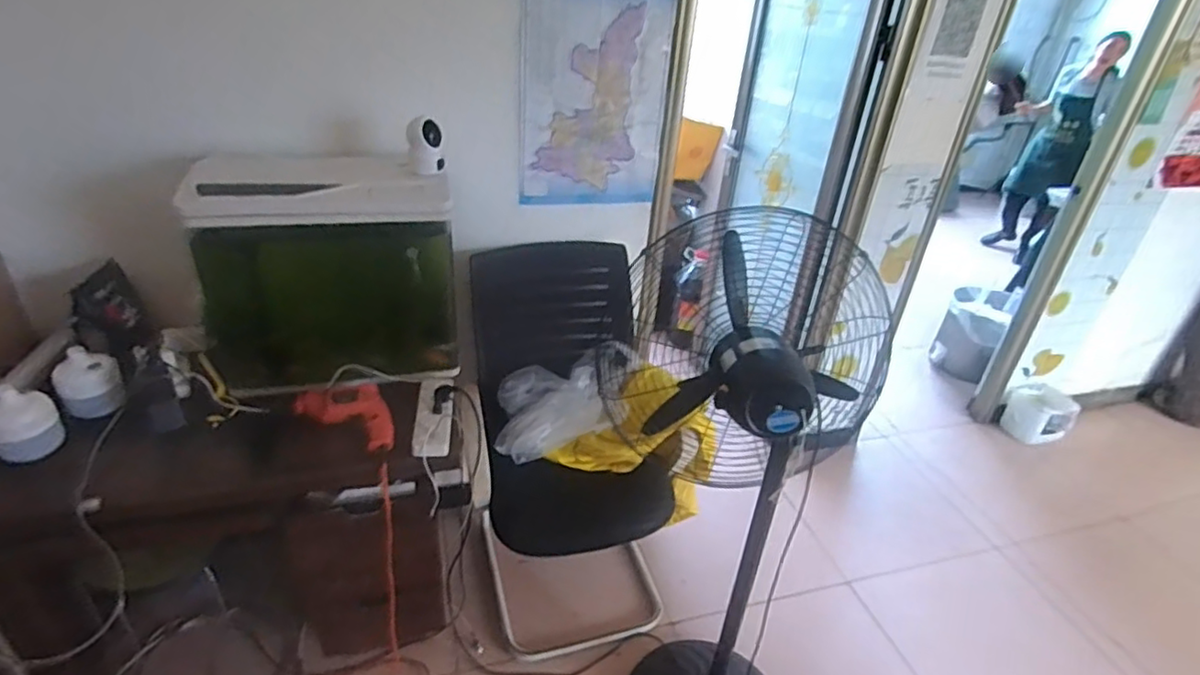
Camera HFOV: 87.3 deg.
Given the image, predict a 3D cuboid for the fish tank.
[{"bbox_3d":[-0.560,-0.141,1.338,0.496,0.419,0.268,-2,32,-8],"label":"fish tank"}]

